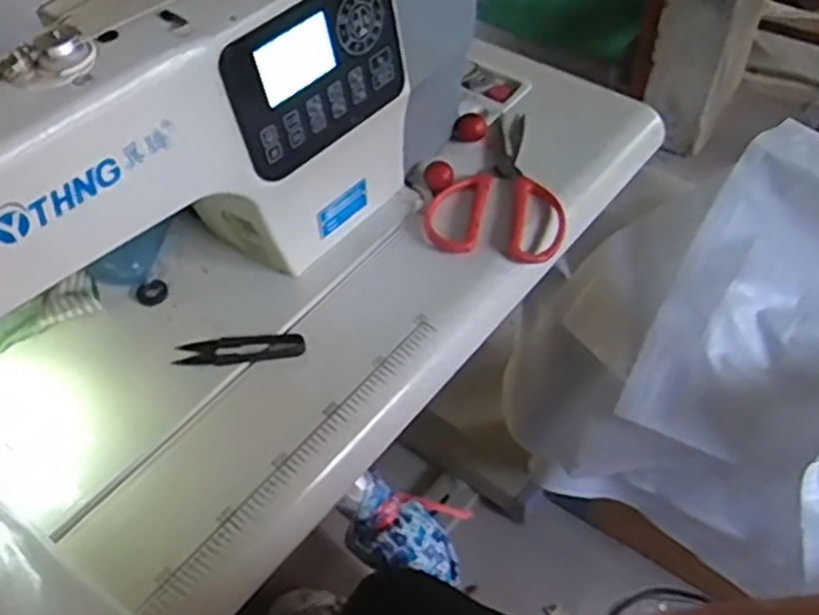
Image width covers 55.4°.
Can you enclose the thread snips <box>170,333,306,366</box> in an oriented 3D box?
[{"bbox_3d":[-0.128,0.032,0.589,0.097,0.007,0.025,-2,51,1],"label":"thread snips"}]

